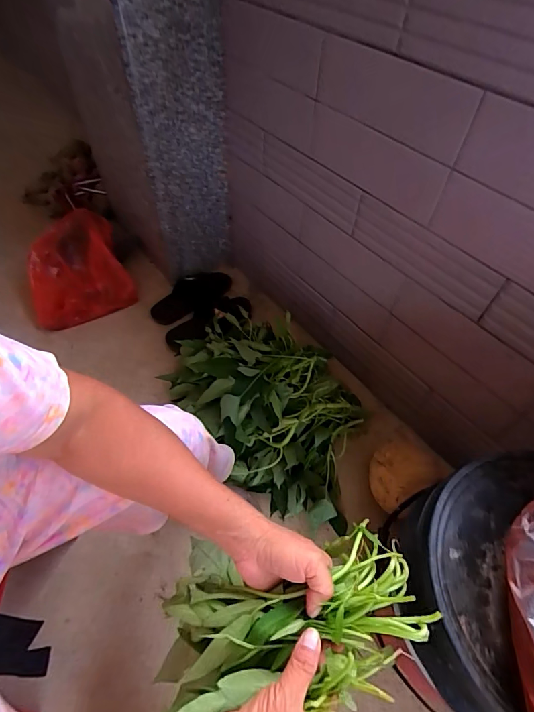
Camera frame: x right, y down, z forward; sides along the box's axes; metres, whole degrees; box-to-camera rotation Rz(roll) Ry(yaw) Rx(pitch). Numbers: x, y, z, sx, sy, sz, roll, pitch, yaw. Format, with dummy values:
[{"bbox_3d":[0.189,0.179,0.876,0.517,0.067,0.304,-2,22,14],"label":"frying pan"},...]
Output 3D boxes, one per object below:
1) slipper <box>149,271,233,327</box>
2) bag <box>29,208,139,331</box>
[{"bbox_3d":[-0.216,-0.184,1.157,0.278,0.059,0.137,-36,62,-25],"label":"slipper"},{"bbox_3d":[-0.534,-0.240,1.083,0.268,0.237,0.236,-13,55,-12],"label":"bag"}]

